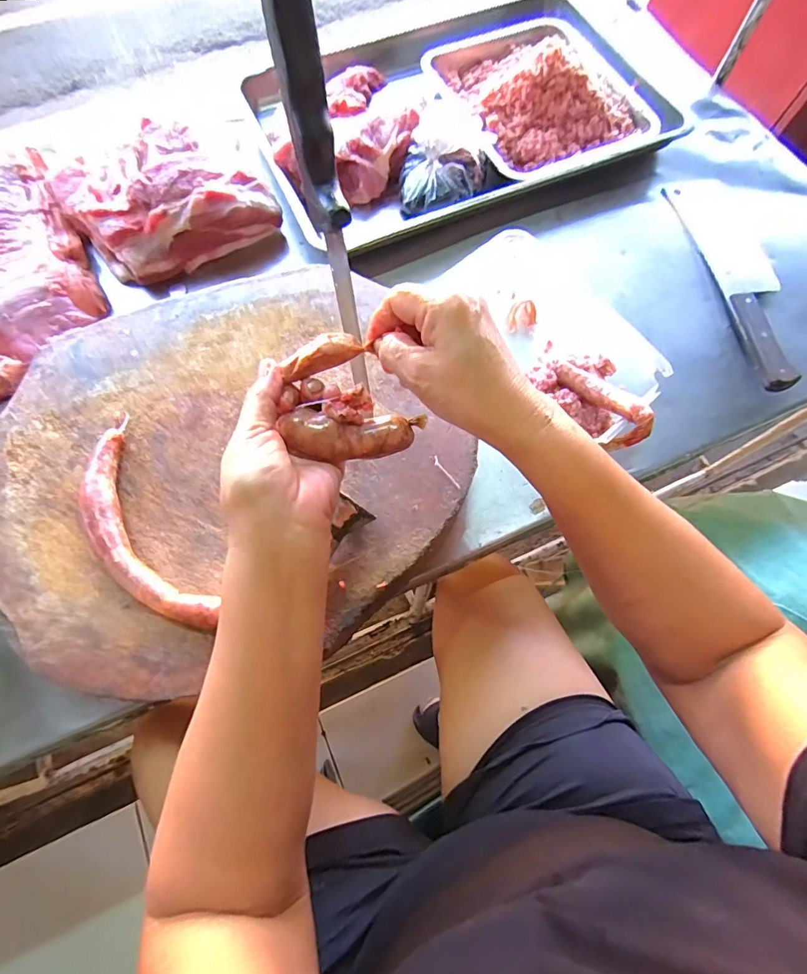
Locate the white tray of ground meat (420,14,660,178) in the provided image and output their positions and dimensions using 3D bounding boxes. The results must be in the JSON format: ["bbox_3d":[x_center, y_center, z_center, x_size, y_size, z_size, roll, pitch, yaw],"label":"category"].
[{"bbox_3d":[0.195,-0.599,0.696,0.269,0.074,0.332,-22,72,-10],"label":"white tray of ground meat"}]

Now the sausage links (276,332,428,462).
[{"bbox_3d":[-0.042,-0.054,0.315,0.079,0.031,0.089,-42,77,-15],"label":"sausage links"}]

